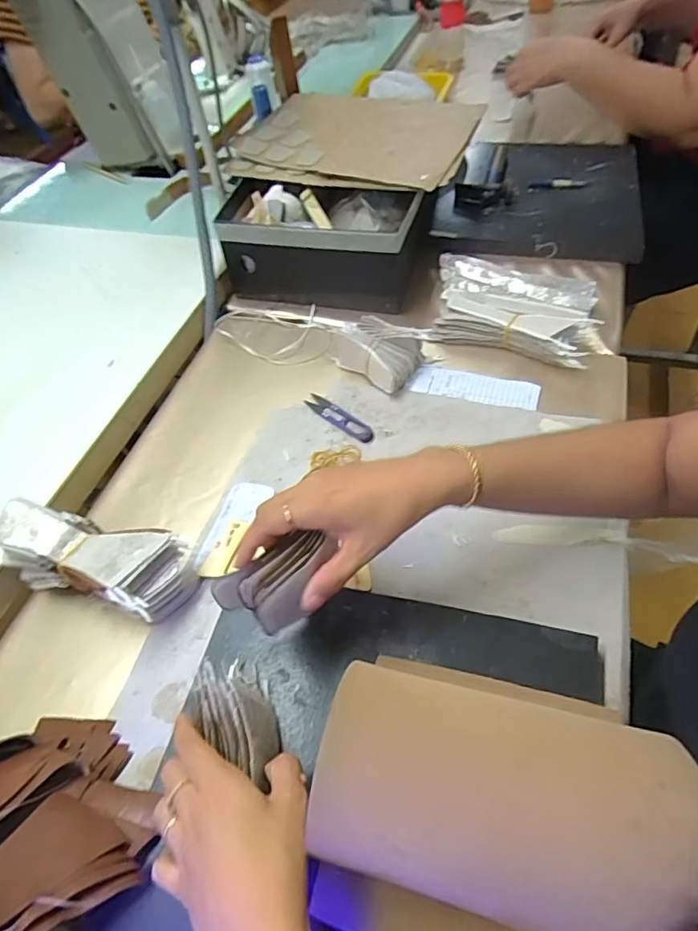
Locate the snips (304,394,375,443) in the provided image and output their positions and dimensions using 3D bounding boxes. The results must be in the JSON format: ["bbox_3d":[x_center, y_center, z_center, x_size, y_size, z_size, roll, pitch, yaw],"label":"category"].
[{"bbox_3d":[-0.011,-0.056,0.586,0.099,0.004,0.022,34,64,27],"label":"snips"}]

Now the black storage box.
[{"bbox_3d":[-0.051,-0.305,0.703,0.283,0.113,0.127,9,56,14],"label":"black storage box"}]

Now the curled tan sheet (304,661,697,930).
[{"bbox_3d":[0.073,0.163,0.259,0.174,0.060,0.102,11,56,11],"label":"curled tan sheet"}]

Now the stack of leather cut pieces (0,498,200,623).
[{"bbox_3d":[-0.228,0.083,0.469,0.166,0.083,0.080,11,57,15],"label":"stack of leather cut pieces"}]

